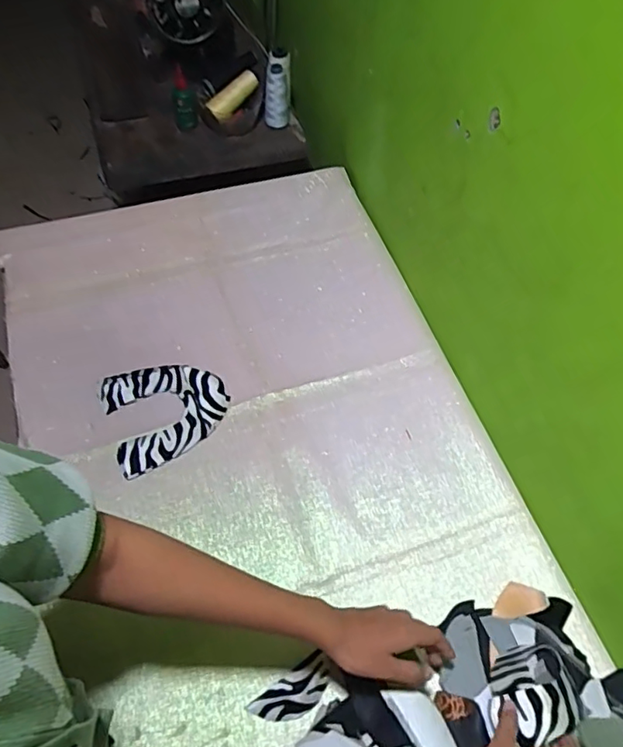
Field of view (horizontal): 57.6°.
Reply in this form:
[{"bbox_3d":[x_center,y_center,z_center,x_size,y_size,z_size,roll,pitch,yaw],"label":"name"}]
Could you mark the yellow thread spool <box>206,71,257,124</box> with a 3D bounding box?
[{"bbox_3d":[-0.147,-0.526,1.071,0.109,0.048,0.040,-38,64,12],"label":"yellow thread spool"}]

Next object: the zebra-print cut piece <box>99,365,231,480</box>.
[{"bbox_3d":[-0.196,0.047,0.775,0.158,0.010,0.153,-21,62,-15],"label":"zebra-print cut piece"}]

